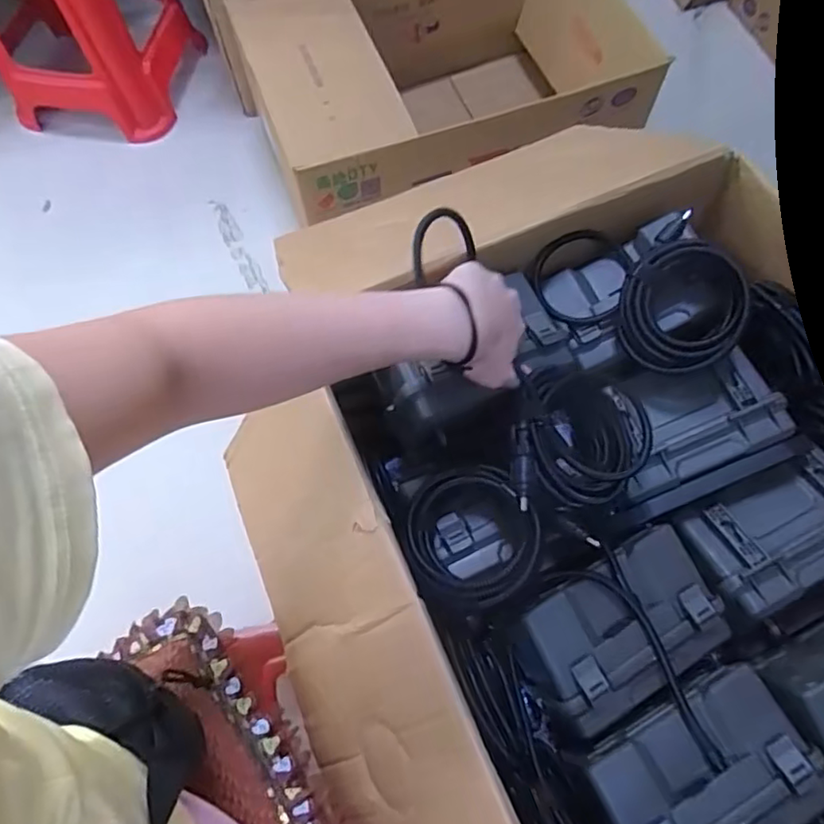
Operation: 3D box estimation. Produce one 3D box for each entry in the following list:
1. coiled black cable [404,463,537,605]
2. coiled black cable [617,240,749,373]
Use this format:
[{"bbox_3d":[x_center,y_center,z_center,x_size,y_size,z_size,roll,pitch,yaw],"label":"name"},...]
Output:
[{"bbox_3d":[0.050,0.100,0.504,0.100,0.024,0.110,0,67,1],"label":"coiled black cable"},{"bbox_3d":[0.236,-0.093,0.538,0.101,0.016,0.114,13,96,26],"label":"coiled black cable"}]

